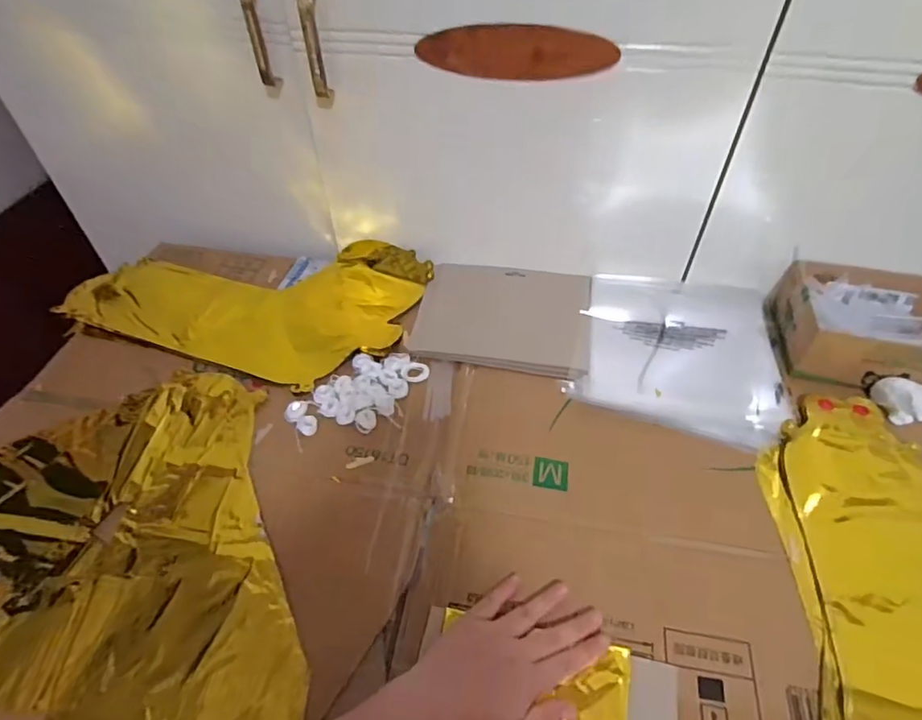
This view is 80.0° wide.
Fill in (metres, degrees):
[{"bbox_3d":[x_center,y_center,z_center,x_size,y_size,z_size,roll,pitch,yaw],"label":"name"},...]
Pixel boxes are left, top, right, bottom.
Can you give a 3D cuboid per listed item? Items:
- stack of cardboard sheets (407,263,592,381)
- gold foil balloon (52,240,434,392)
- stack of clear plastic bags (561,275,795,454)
[{"bbox_3d":[0.052,-0.053,0.661,0.200,0.015,0.166,9,48,8],"label":"stack of cardboard sheets"},{"bbox_3d":[-0.258,-0.089,0.703,0.403,0.046,0.255,14,49,13],"label":"gold foil balloon"},{"bbox_3d":[0.247,-0.013,0.622,0.215,0.018,0.218,12,49,10],"label":"stack of clear plastic bags"}]

